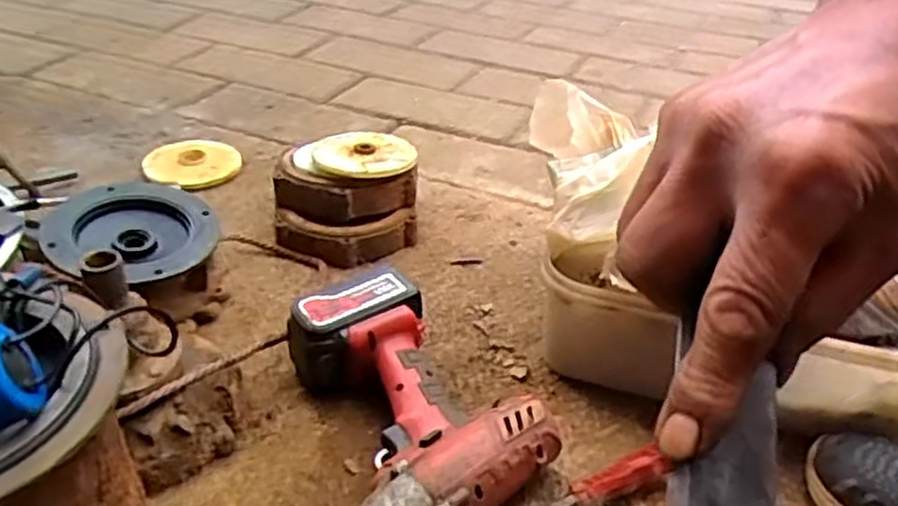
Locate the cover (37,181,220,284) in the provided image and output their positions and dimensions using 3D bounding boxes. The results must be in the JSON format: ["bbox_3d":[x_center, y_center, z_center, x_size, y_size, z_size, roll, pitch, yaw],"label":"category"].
[{"bbox_3d":[-0.280,-0.020,0.659,0.139,0.031,0.124,7,35,6],"label":"cover"}]

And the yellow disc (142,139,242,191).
[{"bbox_3d":[-0.313,-0.110,0.903,0.109,0.019,0.115,-8,35,-17],"label":"yellow disc"}]

